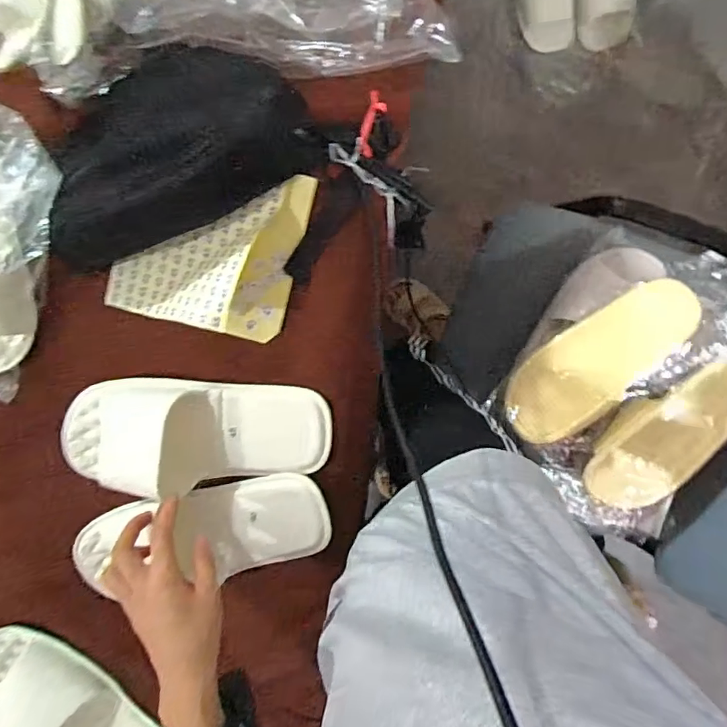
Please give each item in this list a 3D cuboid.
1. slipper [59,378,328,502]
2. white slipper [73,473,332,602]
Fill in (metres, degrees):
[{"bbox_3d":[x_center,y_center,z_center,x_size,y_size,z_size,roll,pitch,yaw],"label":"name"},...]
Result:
[{"bbox_3d":[-0.173,0.076,0.545,0.275,0.079,0.116,0,97,5],"label":"slipper"},{"bbox_3d":[-0.166,0.171,0.548,0.261,0.062,0.092,-7,97,5],"label":"white slipper"}]

